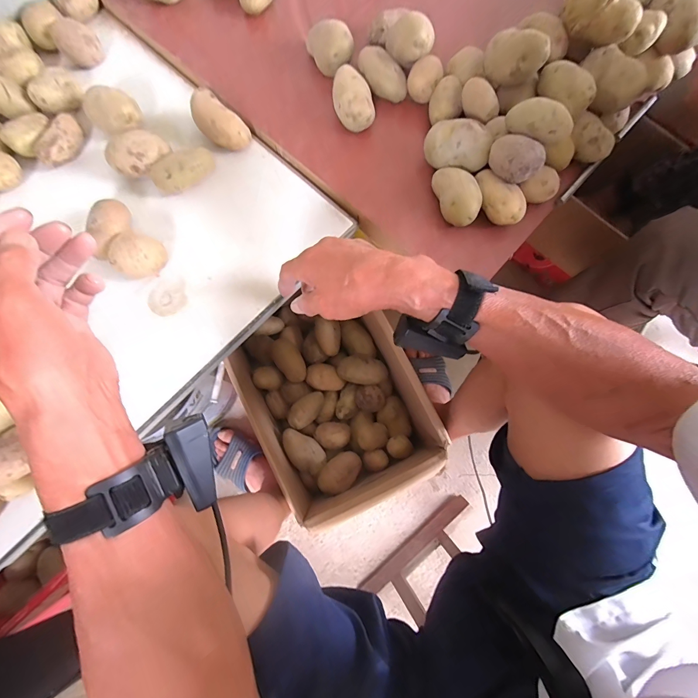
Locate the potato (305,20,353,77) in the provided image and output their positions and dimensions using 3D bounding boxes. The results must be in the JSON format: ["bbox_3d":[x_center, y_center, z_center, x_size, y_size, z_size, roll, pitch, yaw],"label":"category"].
[{"bbox_3d":[-0.028,-0.434,0.497,0.065,0.048,0.061,-6,76,-1],"label":"potato"}]

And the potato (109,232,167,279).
[{"bbox_3d":[-0.265,-0.116,0.435,0.051,0.049,0.054,0,76,0],"label":"potato"}]

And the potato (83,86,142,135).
[{"bbox_3d":[-0.325,-0.325,0.475,0.055,0.046,0.056,0,76,0],"label":"potato"}]

